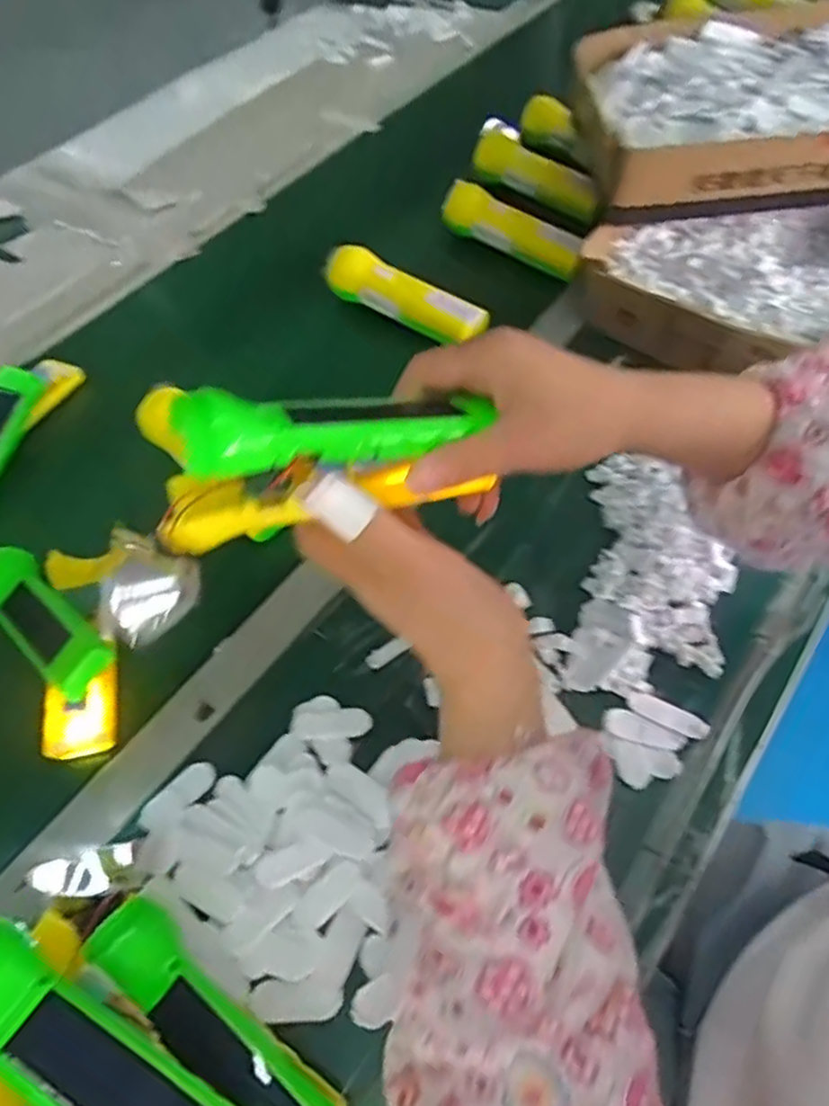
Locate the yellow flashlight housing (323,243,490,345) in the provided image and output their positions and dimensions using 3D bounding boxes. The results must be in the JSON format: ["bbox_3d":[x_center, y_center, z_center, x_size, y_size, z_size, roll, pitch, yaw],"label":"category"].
[{"bbox_3d":[-0.014,-0.255,0.696,0.181,0.046,0.045,32,64,24],"label":"yellow flashlight housing"}]

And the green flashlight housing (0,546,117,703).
[{"bbox_3d":[-0.273,0.047,0.508,0.148,0.035,0.046,33,65,24],"label":"green flashlight housing"}]

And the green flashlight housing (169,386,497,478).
[{"bbox_3d":[-0.036,-0.061,0.320,0.141,0.021,0.039,-8,52,-28],"label":"green flashlight housing"}]

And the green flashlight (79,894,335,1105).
[{"bbox_3d":[-0.098,0.241,0.344,0.157,0.033,0.042,43,59,15],"label":"green flashlight"}]

